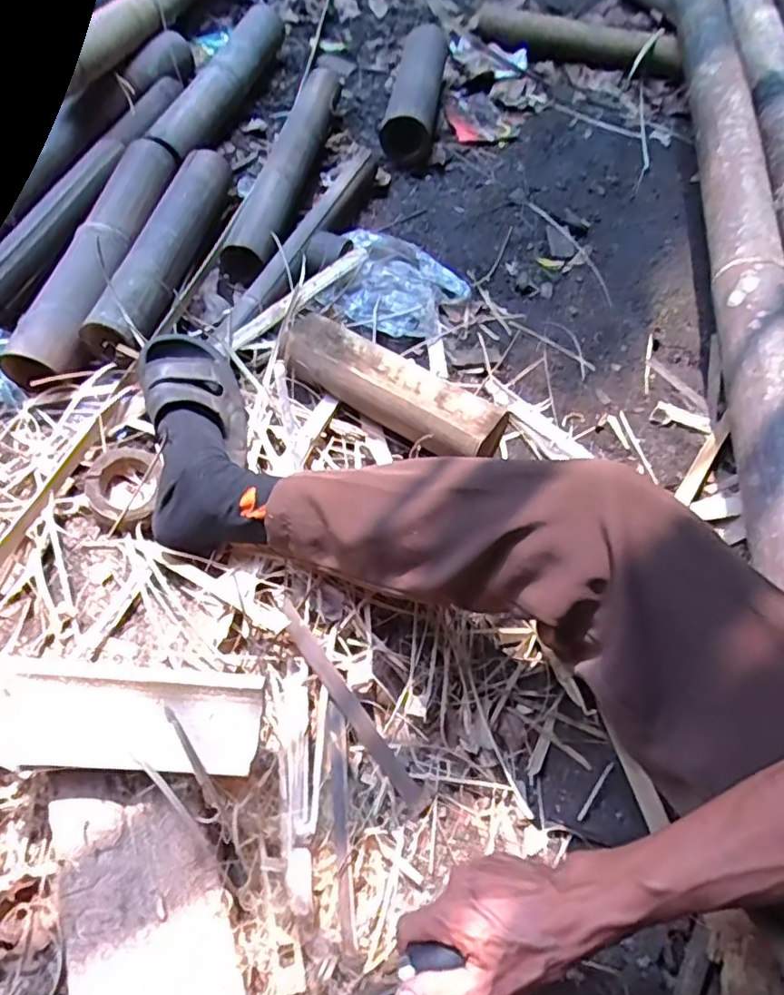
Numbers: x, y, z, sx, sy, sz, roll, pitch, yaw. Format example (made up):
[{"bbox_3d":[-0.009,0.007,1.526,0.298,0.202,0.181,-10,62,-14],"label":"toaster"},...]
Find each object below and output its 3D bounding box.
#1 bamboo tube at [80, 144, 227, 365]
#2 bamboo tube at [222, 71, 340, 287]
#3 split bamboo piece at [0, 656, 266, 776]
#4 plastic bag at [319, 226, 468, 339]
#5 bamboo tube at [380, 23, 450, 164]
[{"bbox_3d":[-0.312,-0.354,0.860,0.070,0.080,0.432,8,59,4],"label":"bamboo tube"},{"bbox_3d":[-0.170,-0.543,0.982,0.083,0.072,0.501,9,59,4],"label":"bamboo tube"},{"bbox_3d":[-0.238,0.189,0.522,0.247,0.031,0.083,4,59,1],"label":"split bamboo piece"},{"bbox_3d":[0.013,-0.319,0.895,0.189,0.041,0.191,15,60,8],"label":"plastic bag"},{"bbox_3d":[0.044,-0.770,1.136,0.095,0.073,0.434,6,59,3],"label":"bamboo tube"}]

